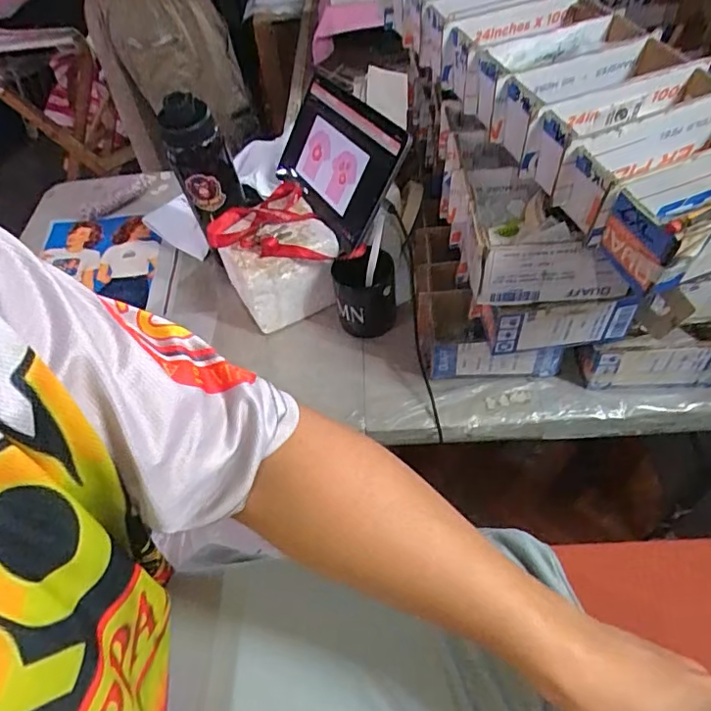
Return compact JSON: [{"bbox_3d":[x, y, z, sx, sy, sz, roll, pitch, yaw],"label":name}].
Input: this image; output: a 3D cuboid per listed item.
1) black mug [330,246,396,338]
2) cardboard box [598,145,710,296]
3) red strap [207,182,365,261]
[{"bbox_3d":[0.014,-0.079,0.734,0.084,0.102,0.084,-6,52,0],"label":"black mug"},{"bbox_3d":[0.290,-0.116,0.436,0.164,0.070,0.072,-20,53,-10],"label":"cardboard box"},{"bbox_3d":[-0.108,-0.170,0.741,0.161,0.044,0.188,-32,56,-18],"label":"red strap"}]

